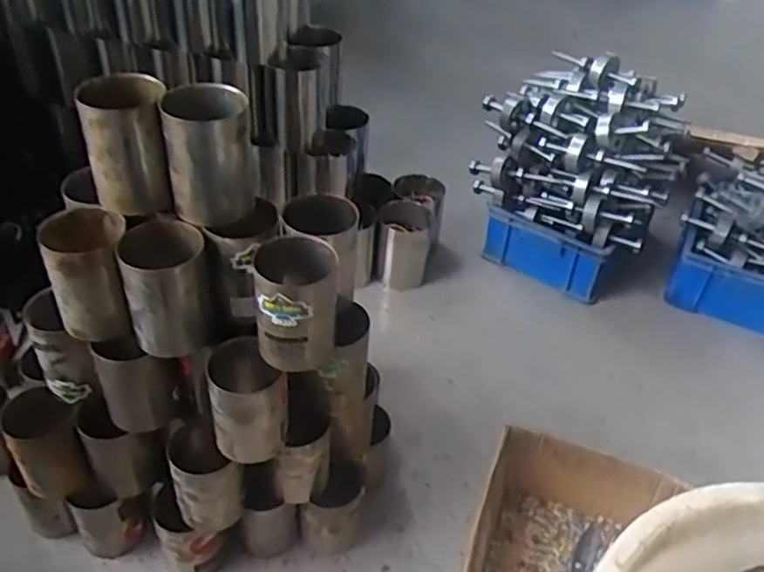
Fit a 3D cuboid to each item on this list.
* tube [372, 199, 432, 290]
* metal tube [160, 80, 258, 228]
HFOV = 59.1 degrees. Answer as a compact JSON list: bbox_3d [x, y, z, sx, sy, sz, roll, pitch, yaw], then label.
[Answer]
[{"bbox_3d":[0.044,-0.089,1.464,0.117,0.158,0.117,3,40,0],"label":"tube"},{"bbox_3d":[-0.195,-0.152,0.766,0.096,0.133,0.091,-7,41,-12],"label":"metal tube"}]

